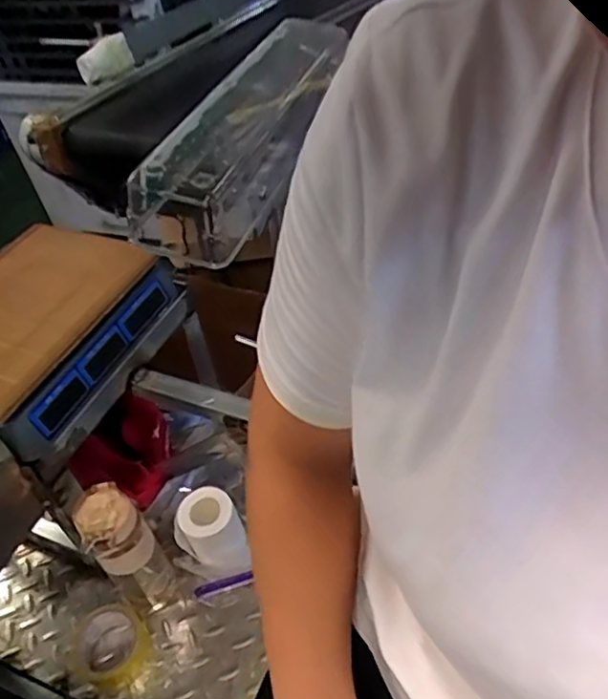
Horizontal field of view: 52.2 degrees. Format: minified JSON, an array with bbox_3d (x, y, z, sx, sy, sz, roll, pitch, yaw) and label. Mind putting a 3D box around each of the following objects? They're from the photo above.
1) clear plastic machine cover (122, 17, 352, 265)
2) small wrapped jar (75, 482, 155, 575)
[{"bbox_3d":[-0.034,-0.187,0.508,0.070,0.065,0.334,12,48,19],"label":"clear plastic machine cover"},{"bbox_3d":[-0.239,0.226,0.780,0.070,0.108,0.071,-4,45,4],"label":"small wrapped jar"}]

